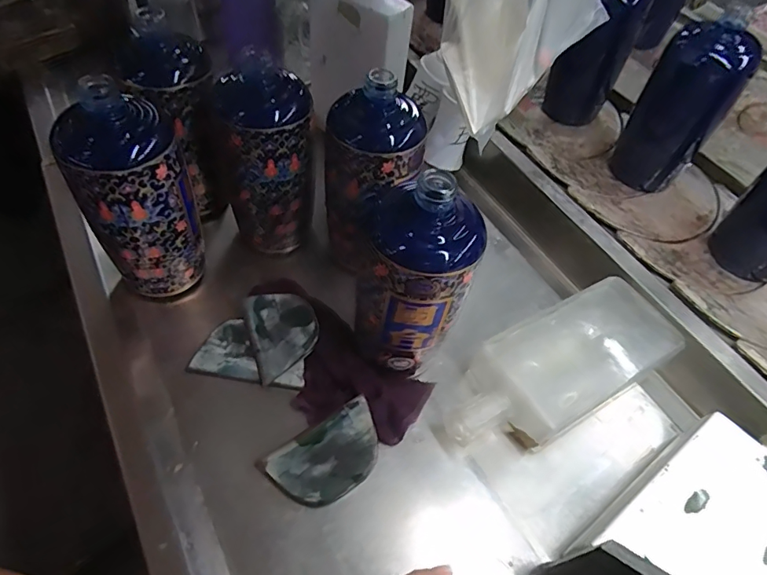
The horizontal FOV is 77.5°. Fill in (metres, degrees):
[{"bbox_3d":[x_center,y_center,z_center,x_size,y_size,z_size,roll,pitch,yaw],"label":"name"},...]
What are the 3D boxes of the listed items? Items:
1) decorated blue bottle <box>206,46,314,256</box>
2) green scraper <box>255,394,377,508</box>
[{"bbox_3d":[-0.107,-0.115,0.438,0.083,0.166,0.080,-13,57,-13],"label":"decorated blue bottle"},{"bbox_3d":[-0.041,0.130,0.362,0.088,0.018,0.054,-28,62,-21],"label":"green scraper"}]

